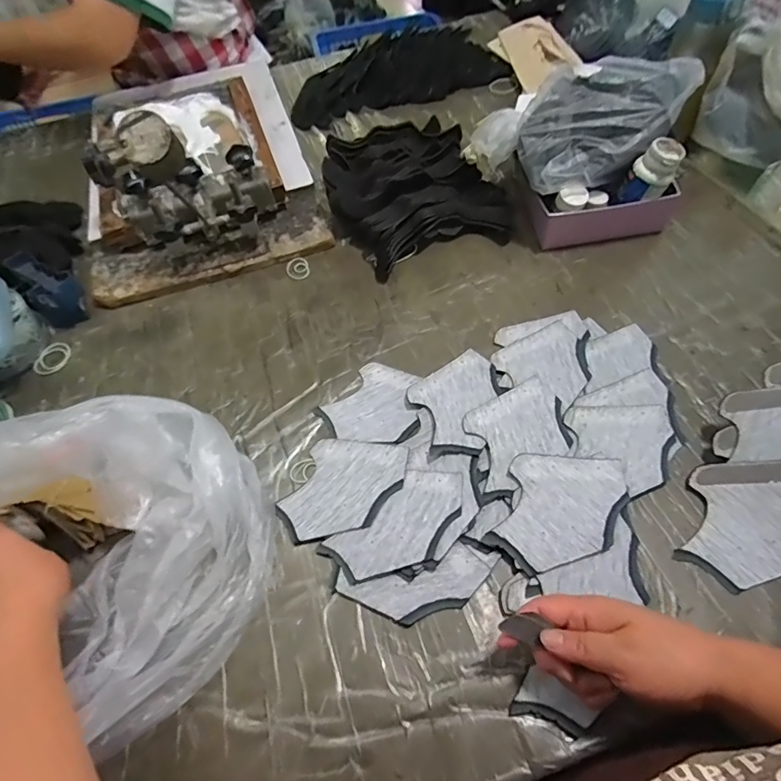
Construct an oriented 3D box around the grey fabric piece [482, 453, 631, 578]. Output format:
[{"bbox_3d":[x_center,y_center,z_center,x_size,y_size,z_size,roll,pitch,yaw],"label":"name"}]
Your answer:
[{"bbox_3d":[0.158,0.110,0.446,0.100,0.006,0.126,19,62,20],"label":"grey fabric piece"}]

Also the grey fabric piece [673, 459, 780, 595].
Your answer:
[{"bbox_3d":[0.325,0.114,0.424,0.099,0.012,0.124,14,73,27],"label":"grey fabric piece"}]

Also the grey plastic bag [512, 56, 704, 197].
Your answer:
[{"bbox_3d":[0.269,-0.338,0.593,0.214,0.091,0.116,-15,58,-5],"label":"grey plastic bag"}]

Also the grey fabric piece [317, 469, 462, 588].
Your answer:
[{"bbox_3d":[0.011,0.128,0.454,0.140,0.009,0.074,-37,62,-18],"label":"grey fabric piece"}]

